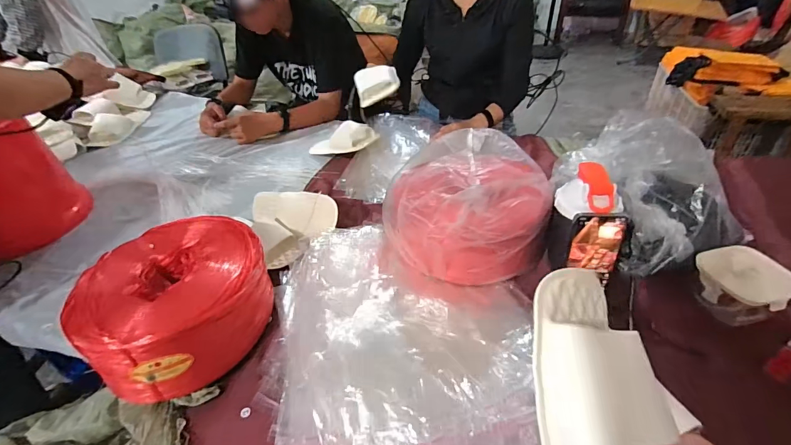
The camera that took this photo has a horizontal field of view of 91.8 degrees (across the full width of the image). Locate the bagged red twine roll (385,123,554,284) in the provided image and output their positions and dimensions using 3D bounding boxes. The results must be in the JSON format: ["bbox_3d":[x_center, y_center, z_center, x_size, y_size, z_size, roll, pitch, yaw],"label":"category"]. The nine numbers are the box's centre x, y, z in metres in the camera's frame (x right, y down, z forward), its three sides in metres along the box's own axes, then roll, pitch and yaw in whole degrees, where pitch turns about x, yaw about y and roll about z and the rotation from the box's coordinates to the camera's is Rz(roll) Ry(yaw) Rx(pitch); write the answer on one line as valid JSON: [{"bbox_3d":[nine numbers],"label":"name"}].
[{"bbox_3d":[0.126,-0.050,0.723,0.290,0.168,0.335,-2,39,2],"label":"bagged red twine roll"}]

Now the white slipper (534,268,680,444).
[{"bbox_3d":[0.168,0.179,0.289,0.146,0.058,0.287,14,67,-31],"label":"white slipper"}]

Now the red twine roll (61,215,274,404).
[{"bbox_3d":[-0.350,0.128,0.628,0.252,0.141,0.280,17,44,23],"label":"red twine roll"}]

